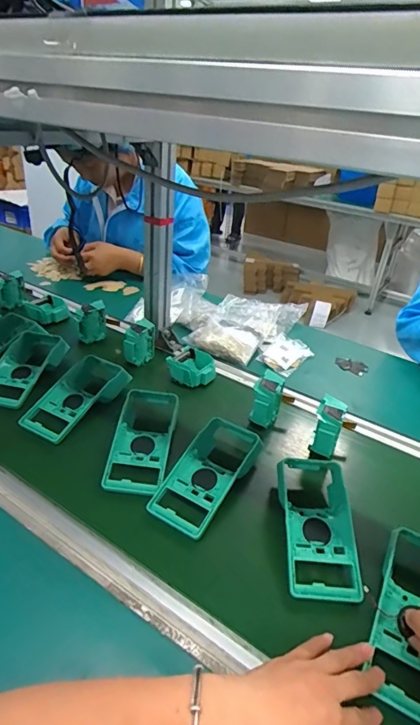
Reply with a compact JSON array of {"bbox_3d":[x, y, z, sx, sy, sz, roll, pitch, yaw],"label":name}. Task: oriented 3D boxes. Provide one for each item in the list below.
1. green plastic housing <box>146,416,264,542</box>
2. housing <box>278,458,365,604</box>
[{"bbox_3d":[0.003,0.147,0.592,0.090,0.055,0.194,24,37,25],"label":"green plastic housing"},{"bbox_3d":[0.130,0.197,0.530,0.084,0.043,0.182,6,33,-1],"label":"housing"}]

